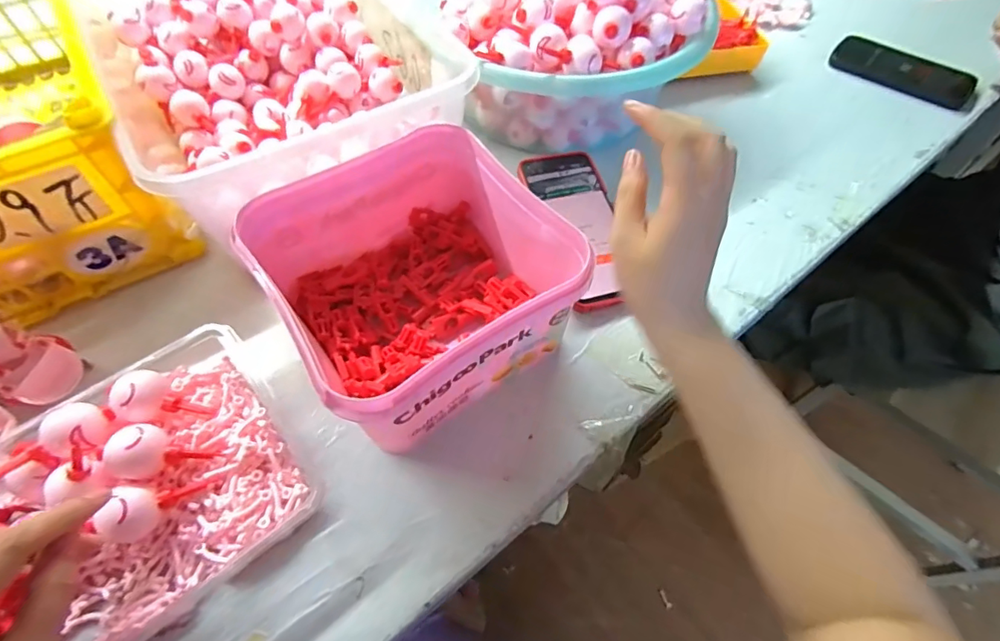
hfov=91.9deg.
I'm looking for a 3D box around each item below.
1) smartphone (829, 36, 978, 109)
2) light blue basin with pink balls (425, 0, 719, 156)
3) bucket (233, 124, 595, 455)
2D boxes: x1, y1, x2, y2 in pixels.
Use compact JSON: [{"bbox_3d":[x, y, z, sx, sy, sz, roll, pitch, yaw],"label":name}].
[{"bbox_3d":[0.511,-0.319,0.616,0.161,0.016,0.088,38,65,22],"label":"smartphone"},{"bbox_3d":[0.061,-0.319,0.532,0.256,0.154,0.290,-21,60,-13],"label":"light blue basin with pink balls"},{"bbox_3d":[-0.061,-0.026,0.373,0.189,0.112,0.190,-31,62,-19],"label":"bucket"}]

